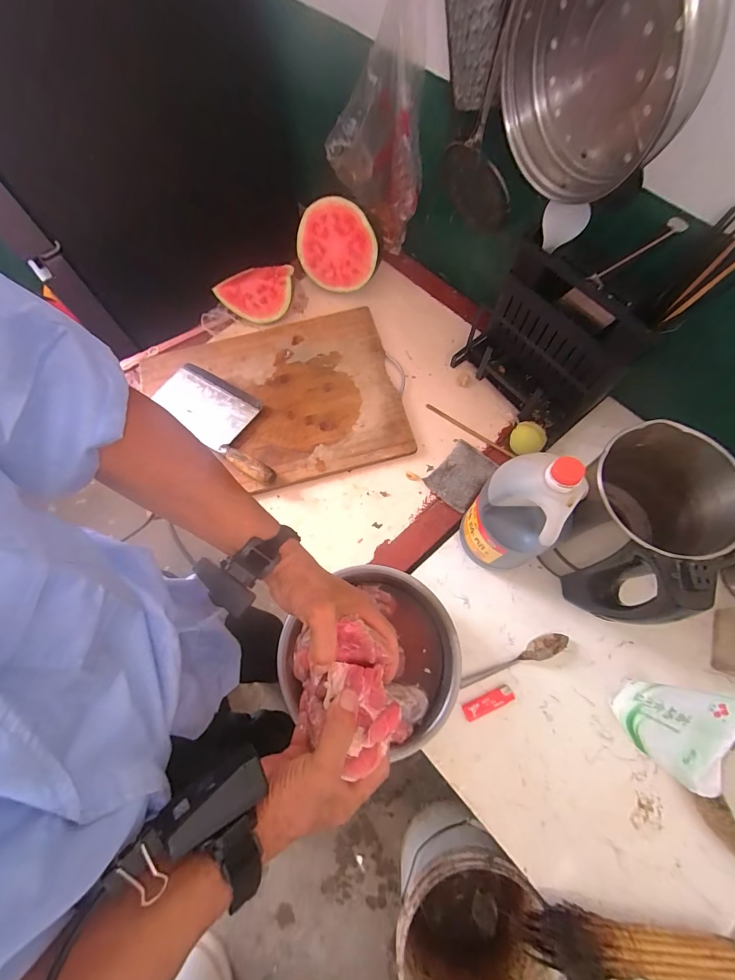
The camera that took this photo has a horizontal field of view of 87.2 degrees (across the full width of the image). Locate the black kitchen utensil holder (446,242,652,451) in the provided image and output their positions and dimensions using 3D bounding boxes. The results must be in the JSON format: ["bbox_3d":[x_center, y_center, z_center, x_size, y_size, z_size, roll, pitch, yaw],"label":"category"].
[{"bbox_3d":[0.292,-0.243,0.659,0.265,0.237,0.106,40,76,15],"label":"black kitchen utensil holder"}]

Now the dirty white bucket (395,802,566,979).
[{"bbox_3d":[0.204,0.928,0.846,0.280,0.328,0.294,-1,70,2],"label":"dirty white bucket"}]

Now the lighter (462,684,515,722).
[{"bbox_3d":[0.179,0.314,0.569,0.077,0.010,0.022,-23,70,-6],"label":"lighter"}]

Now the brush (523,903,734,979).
[{"bbox_3d":[0.314,0.539,0.455,0.247,0.049,0.042,4,70,4],"label":"brush"}]

